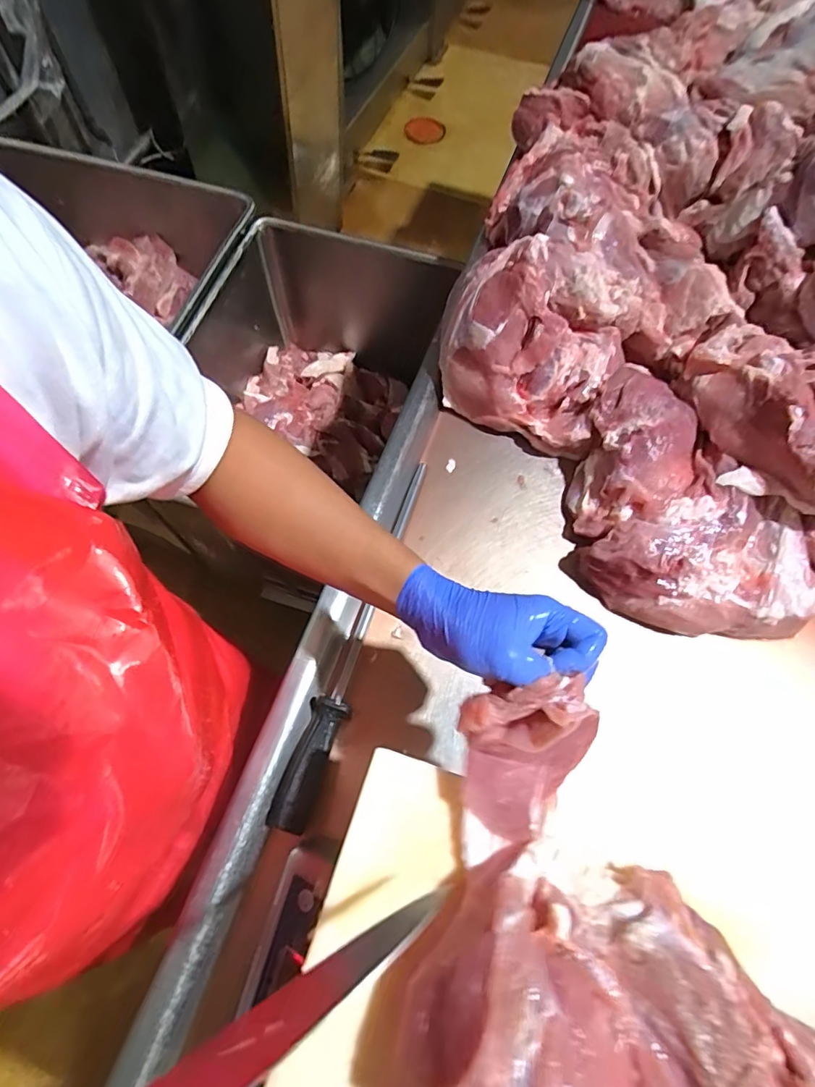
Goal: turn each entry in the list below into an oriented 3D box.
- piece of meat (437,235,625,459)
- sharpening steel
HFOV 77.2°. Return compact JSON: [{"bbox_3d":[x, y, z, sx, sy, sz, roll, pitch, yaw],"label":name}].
[{"bbox_3d":[0.143,-0.240,0.614,0.228,0.140,0.155,26,69,9],"label":"piece of meat"},{"bbox_3d":[-0.046,0.084,0.546,0.037,0.036,0.409,18,68,6],"label":"sharpening steel"}]

